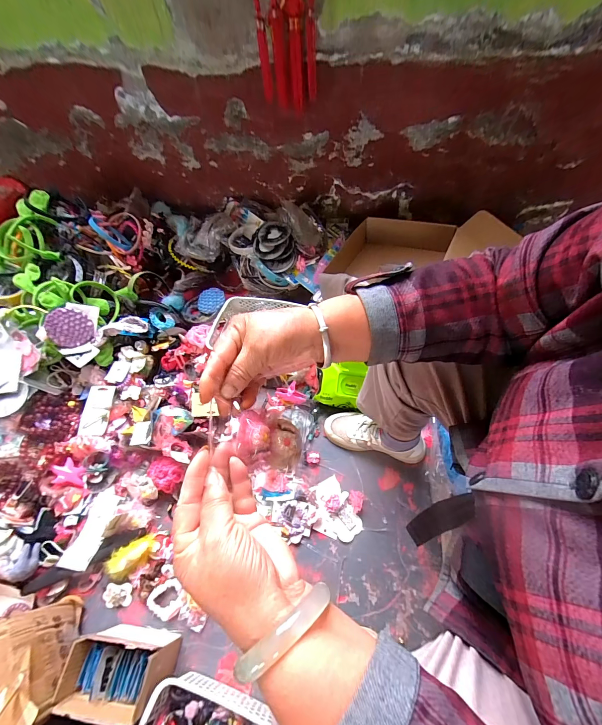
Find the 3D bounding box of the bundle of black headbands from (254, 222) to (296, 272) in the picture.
[{"bbox_3d":[-0.077,-0.336,0.865,0.117,0.064,0.146,-10,59,-2],"label":"bundle of black headbands"}]

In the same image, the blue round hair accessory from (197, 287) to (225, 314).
[{"bbox_3d":[-0.302,-0.207,1.017,0.094,0.013,0.094,-3,70,10],"label":"blue round hair accessory"}]

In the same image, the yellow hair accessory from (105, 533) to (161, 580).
[{"bbox_3d":[-0.361,0.412,0.641,0.102,0.047,0.052,-32,63,-14],"label":"yellow hair accessory"}]

